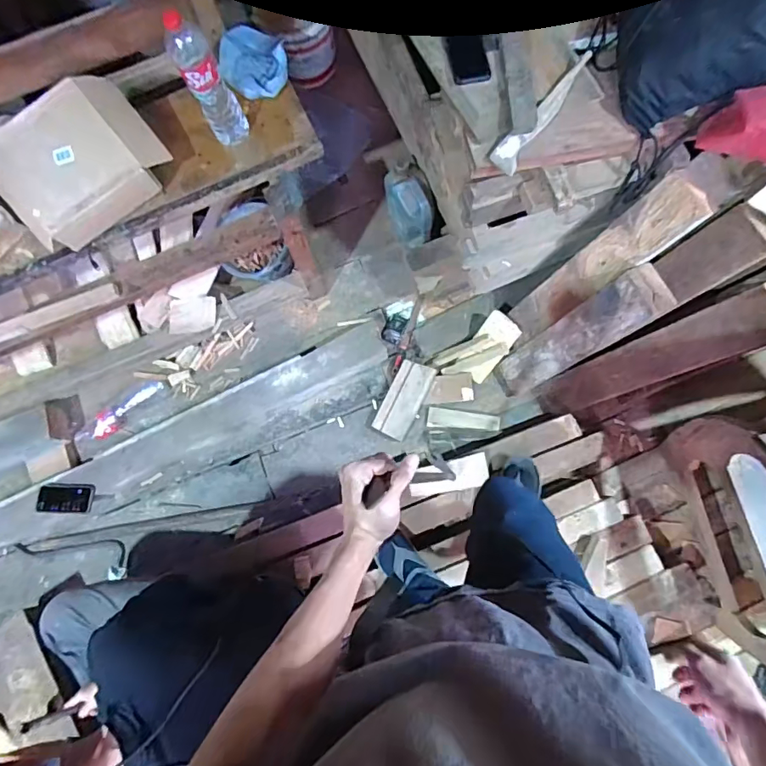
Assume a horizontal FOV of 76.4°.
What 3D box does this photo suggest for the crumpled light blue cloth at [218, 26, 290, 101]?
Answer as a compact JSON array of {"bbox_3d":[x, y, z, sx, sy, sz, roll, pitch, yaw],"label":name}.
[{"bbox_3d":[-0.321,-0.805,1.208,0.157,0.030,0.217,-11,77,-2],"label":"crumpled light blue cloth"}]

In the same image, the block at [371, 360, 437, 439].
[{"bbox_3d":[0.065,0.051,1.491,0.106,0.045,0.236,26,78,7],"label":"block"}]

